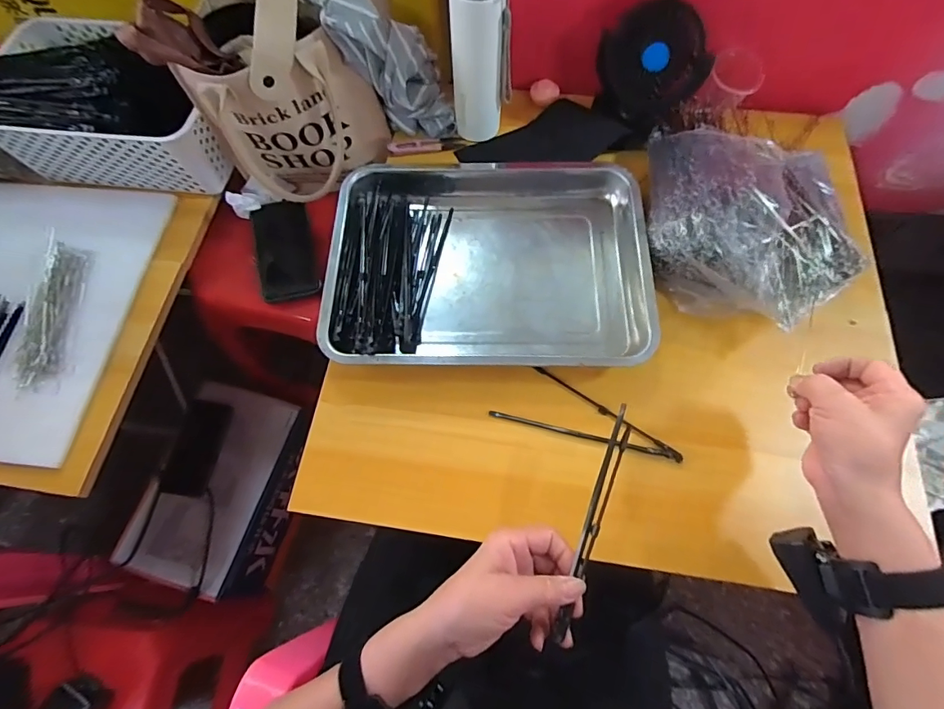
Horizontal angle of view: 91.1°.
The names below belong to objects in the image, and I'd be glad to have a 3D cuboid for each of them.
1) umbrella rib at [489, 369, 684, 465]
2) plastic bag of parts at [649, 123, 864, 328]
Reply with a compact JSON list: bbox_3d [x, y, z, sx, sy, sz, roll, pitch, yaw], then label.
[{"bbox_3d":[0.118,0.056,0.469,0.187,0.009,0.062,14,69,7],"label":"umbrella rib"},{"bbox_3d":[0.300,-0.145,0.502,0.209,0.081,0.232,10,68,5],"label":"plastic bag of parts"}]

